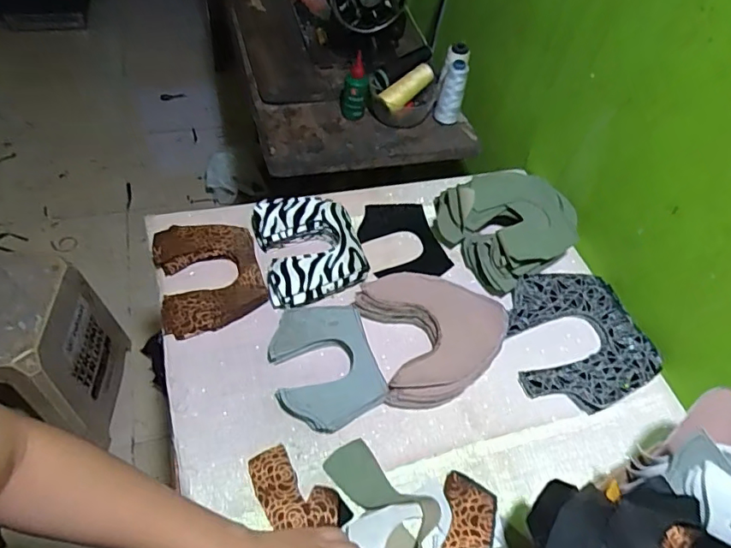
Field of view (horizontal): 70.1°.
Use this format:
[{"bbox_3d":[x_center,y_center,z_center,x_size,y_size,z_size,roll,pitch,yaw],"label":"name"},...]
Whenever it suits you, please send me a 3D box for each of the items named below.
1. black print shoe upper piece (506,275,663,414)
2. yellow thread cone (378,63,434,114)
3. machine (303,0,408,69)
[{"bbox_3d":[0.278,0.085,0.689,0.176,0.030,0.184,3,51,-3],"label":"black print shoe upper piece"},{"bbox_3d":[0.078,-0.332,0.929,0.117,0.041,0.034,-41,65,-17],"label":"yellow thread cone"},{"bbox_3d":[-0.053,-0.579,1.027,0.153,0.219,0.352,-10,55,-16],"label":"machine"}]

